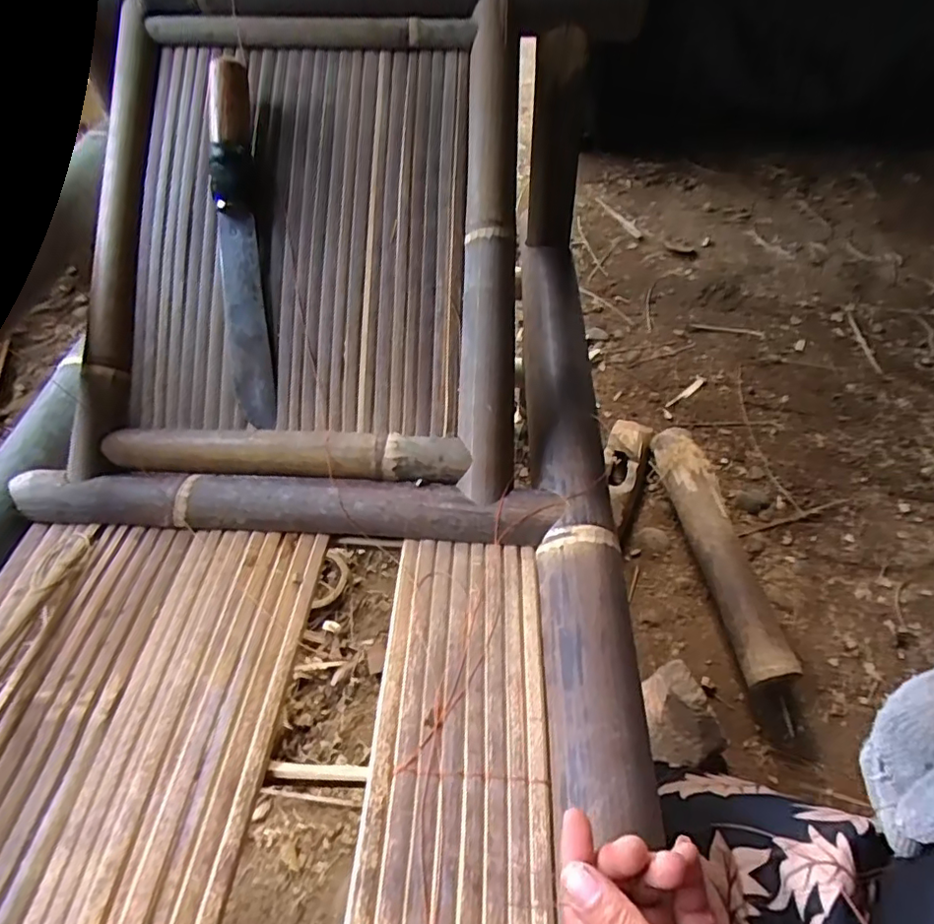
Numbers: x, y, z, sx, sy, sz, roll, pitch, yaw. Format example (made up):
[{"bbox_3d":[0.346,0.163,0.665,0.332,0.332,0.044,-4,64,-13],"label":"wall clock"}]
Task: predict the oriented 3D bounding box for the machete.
[{"bbox_3d":[-0.211,-0.204,0.538,0.041,0.025,0.339,-5,90,-4],"label":"machete"}]

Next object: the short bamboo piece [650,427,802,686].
[{"bbox_3d":[0.346,0.116,0.811,0.060,0.082,0.372,-7,51,-4],"label":"short bamboo piece"}]

